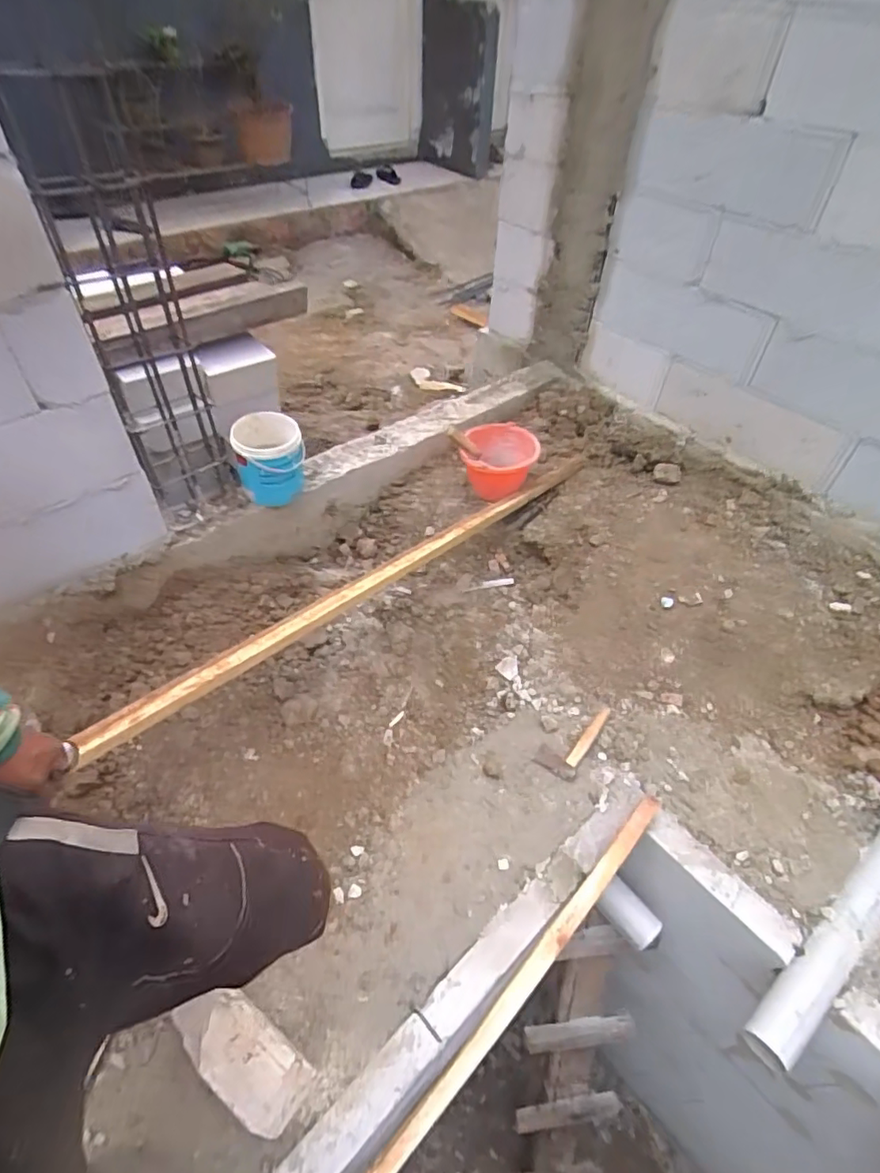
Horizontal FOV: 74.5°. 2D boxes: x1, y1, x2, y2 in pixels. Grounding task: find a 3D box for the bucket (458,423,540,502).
[{"bbox_3d":[0.177,-0.375,1.779,0.216,0.154,0.216,2,45,-2],"label":"bucket"}]

